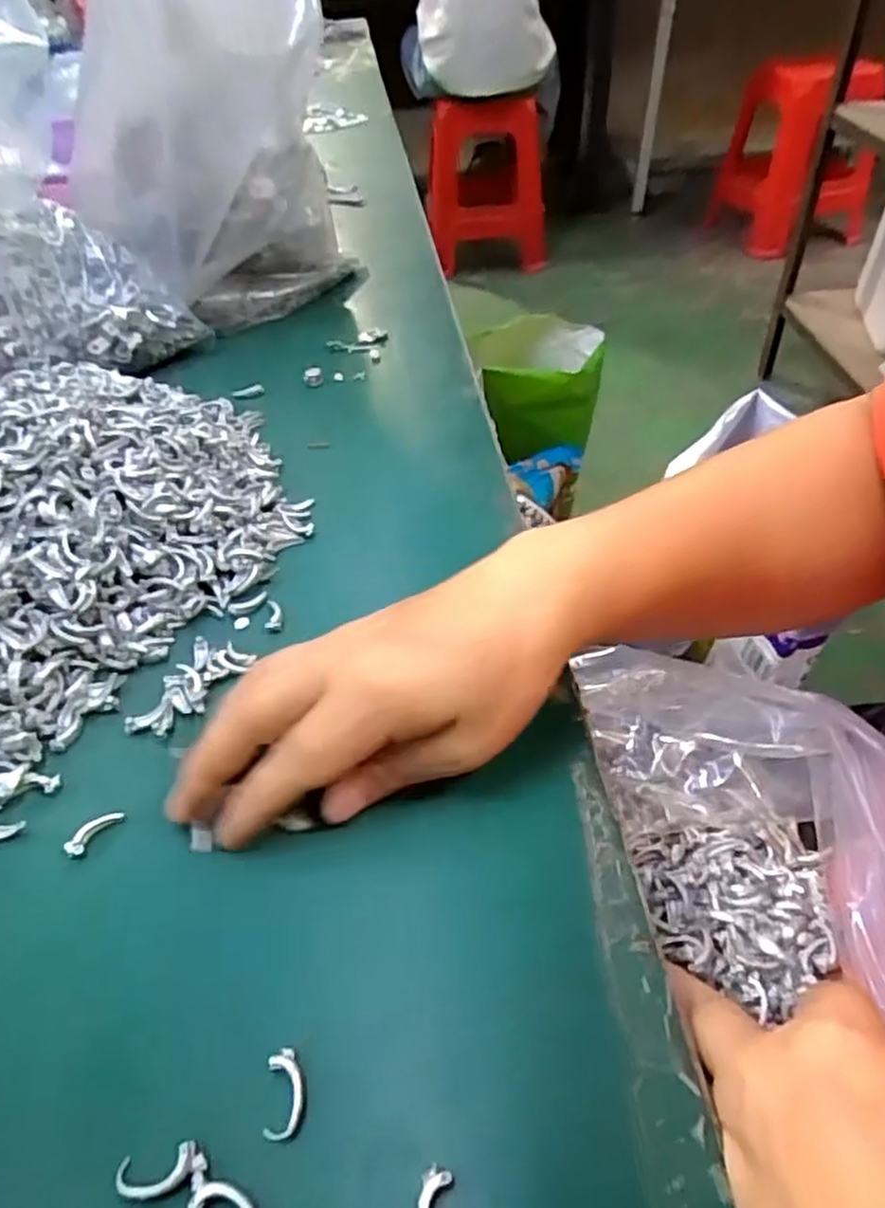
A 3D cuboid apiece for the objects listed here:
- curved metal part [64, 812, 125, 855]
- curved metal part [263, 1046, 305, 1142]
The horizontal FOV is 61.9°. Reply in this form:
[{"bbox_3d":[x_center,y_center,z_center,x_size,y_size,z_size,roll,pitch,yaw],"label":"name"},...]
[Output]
[{"bbox_3d":[-0.128,0.082,0.270,0.009,0.005,0.022,29,53,28],"label":"curved metal part"},{"bbox_3d":[-0.044,0.137,0.207,0.011,0.004,0.022,-4,45,-1],"label":"curved metal part"}]

